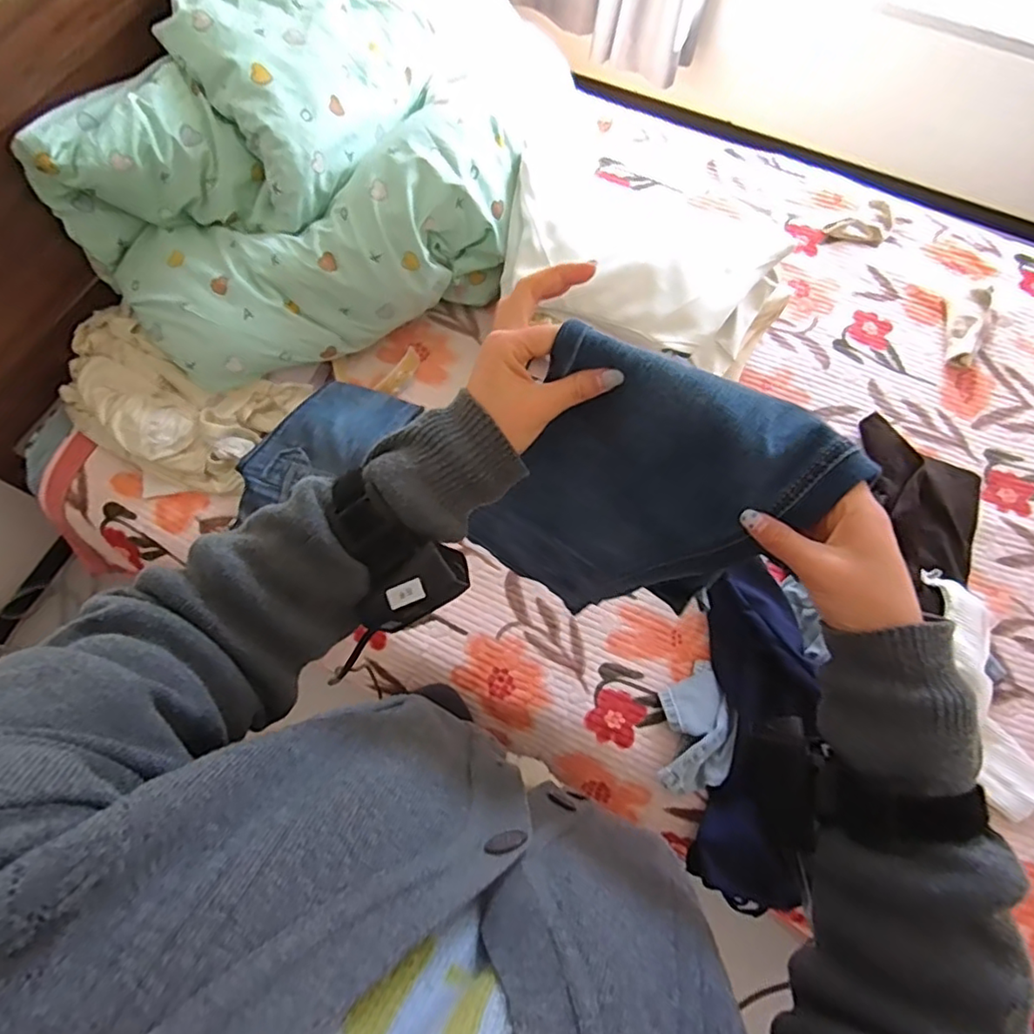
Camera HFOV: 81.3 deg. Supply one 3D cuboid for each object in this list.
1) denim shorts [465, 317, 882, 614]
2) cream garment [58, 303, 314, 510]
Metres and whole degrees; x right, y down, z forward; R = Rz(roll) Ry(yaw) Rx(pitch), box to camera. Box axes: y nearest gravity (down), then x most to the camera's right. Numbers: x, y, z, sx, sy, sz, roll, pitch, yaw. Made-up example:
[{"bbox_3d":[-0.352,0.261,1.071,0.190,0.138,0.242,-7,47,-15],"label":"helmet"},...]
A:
[{"bbox_3d":[0.067,0.000,0.594,0.196,0.533,0.063,38,73,0],"label":"denim shorts"},{"bbox_3d":[-0.686,-0.211,1.165,0.447,0.085,0.294,20,70,6],"label":"cream garment"}]

